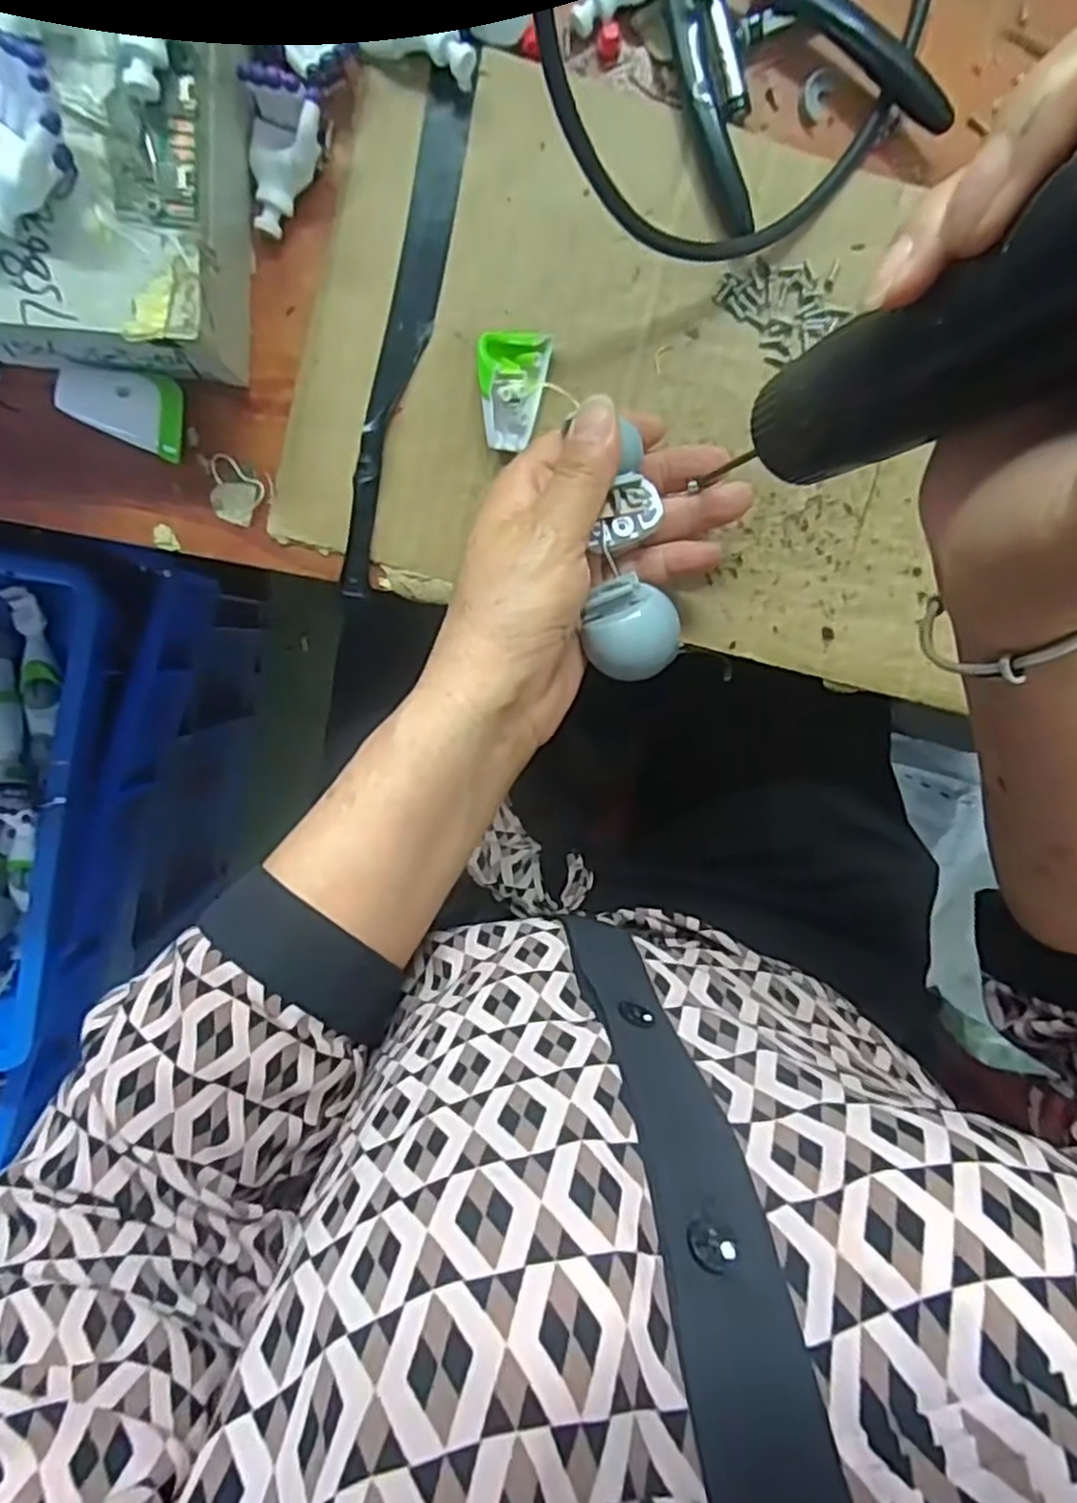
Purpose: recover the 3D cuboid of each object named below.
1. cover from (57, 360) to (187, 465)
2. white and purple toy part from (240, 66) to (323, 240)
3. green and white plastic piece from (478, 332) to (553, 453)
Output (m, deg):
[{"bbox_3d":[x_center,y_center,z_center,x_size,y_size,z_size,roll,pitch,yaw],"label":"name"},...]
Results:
[{"bbox_3d":[-0.157,-0.133,0.296,0.044,0.019,0.027,21,96,-6],"label":"cover"},{"bbox_3d":[-0.092,-0.215,0.279,0.027,0.023,0.044,7,97,-4],"label":"white and purple toy part"},{"bbox_3d":[-0.009,-0.139,0.297,0.027,0.015,0.041,-3,98,-3],"label":"green and white plastic piece"}]

